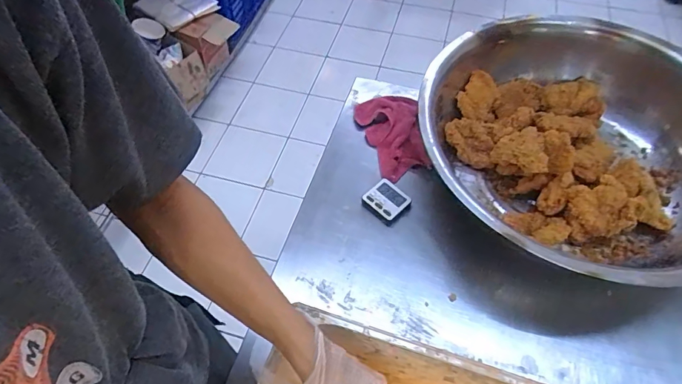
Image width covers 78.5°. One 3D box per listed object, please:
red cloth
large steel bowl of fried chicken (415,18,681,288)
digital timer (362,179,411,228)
[{"bbox_3d":[0.112,-0.126,0.866,0.116,0.039,0.204,-17,57,-10],"label":"red cloth"},{"bbox_3d":[0.402,-0.075,0.744,0.506,0.167,0.550,0,56,1],"label":"large steel bowl of fried chicken"},{"bbox_3d":[0.085,0.018,0.769,0.072,0.029,0.067,37,64,23],"label":"digital timer"}]

